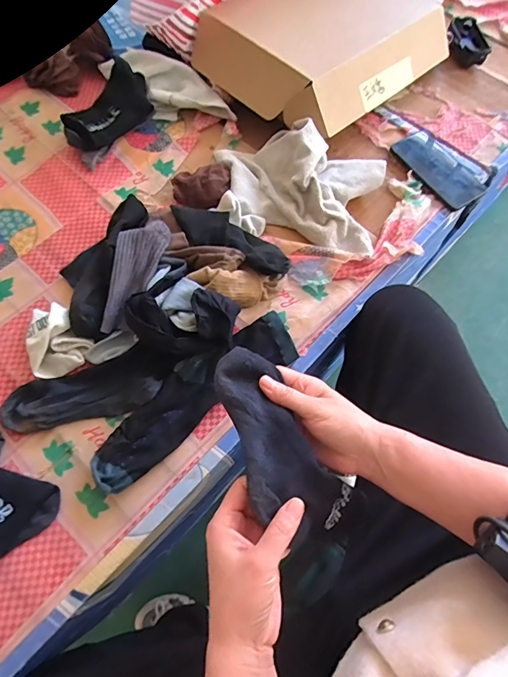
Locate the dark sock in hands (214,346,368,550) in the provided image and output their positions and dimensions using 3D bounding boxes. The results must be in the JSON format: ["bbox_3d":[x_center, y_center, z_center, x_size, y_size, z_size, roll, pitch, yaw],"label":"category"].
[{"bbox_3d":[0.021,0.099,0.369,0.083,0.049,0.191,-31,82,-12],"label":"dark sock in hands"}]

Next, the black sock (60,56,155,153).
[{"bbox_3d":[-0.236,-0.372,0.674,0.098,0.061,0.163,33,70,12],"label":"black sock"}]

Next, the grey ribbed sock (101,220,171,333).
[{"bbox_3d":[-0.165,-0.088,0.539,0.057,0.041,0.166,18,67,6],"label":"grey ribbed sock"}]

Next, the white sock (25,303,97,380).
[{"bbox_3d":[-0.263,-0.002,0.530,0.078,0.049,0.097,-29,71,-13],"label":"white sock"}]

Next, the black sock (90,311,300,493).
[{"bbox_3d":[-0.073,0.070,0.513,0.288,0.028,0.079,-35,72,-15],"label":"black sock"}]

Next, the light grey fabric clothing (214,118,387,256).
[{"bbox_3d":[0.063,-0.237,0.622,0.266,0.066,0.187,17,67,5],"label":"light grey fabric clothing"}]

